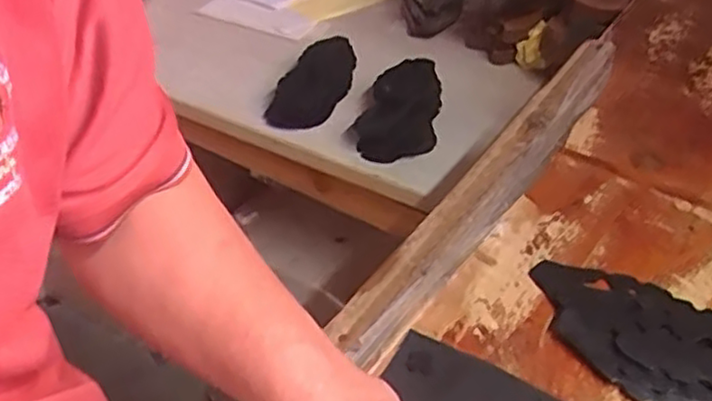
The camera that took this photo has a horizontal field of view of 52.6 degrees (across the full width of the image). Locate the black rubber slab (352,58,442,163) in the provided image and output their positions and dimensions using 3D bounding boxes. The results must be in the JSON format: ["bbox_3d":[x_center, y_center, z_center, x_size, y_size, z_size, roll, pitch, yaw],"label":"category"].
[{"bbox_3d":[0.065,-0.133,1.020,0.107,0.016,0.223,19,53,-7],"label":"black rubber slab"}]

